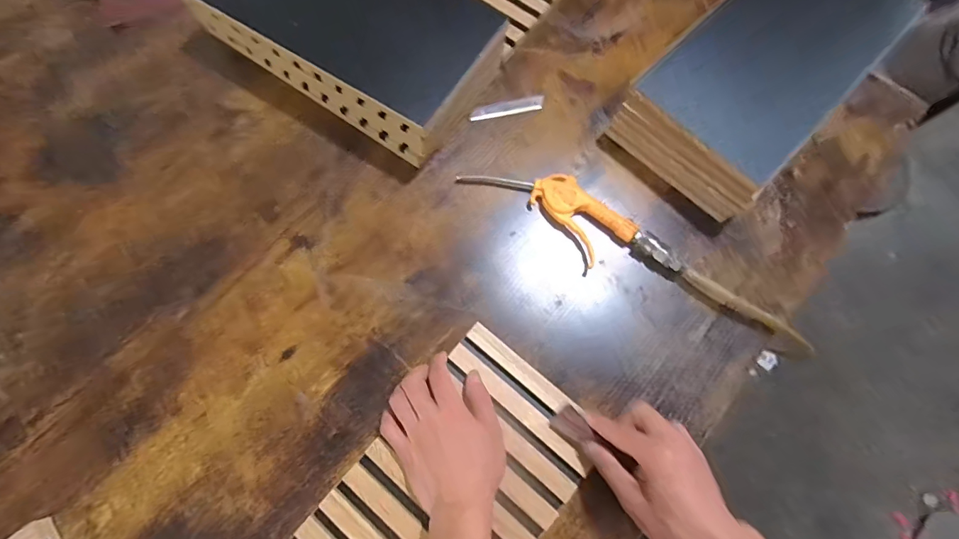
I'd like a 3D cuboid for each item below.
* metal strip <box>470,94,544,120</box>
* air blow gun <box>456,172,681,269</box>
[{"bbox_3d":[0.037,-0.215,0.573,0.101,0.004,0.020,-12,75,-5],"label":"metal strip"},{"bbox_3d":[0.108,-0.068,0.521,0.265,0.026,0.075,36,76,8],"label":"air blow gun"}]

